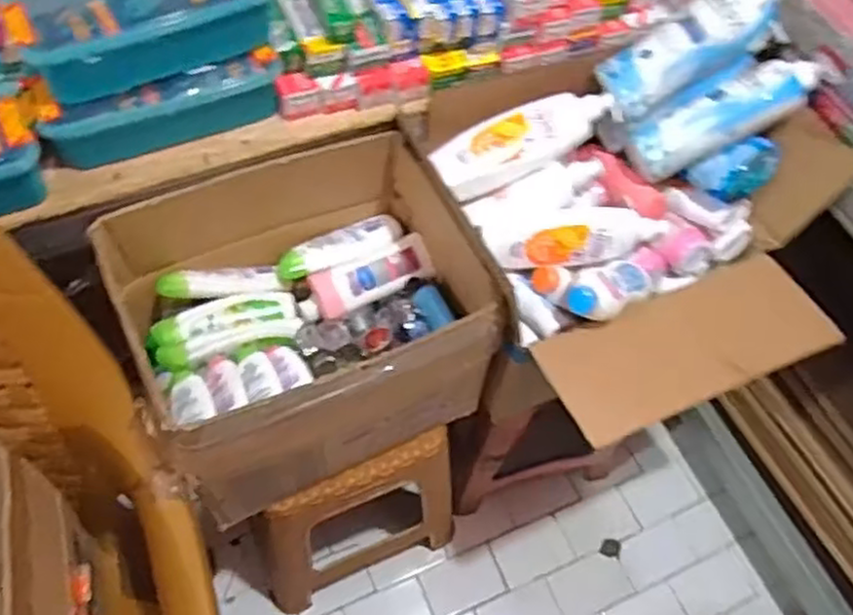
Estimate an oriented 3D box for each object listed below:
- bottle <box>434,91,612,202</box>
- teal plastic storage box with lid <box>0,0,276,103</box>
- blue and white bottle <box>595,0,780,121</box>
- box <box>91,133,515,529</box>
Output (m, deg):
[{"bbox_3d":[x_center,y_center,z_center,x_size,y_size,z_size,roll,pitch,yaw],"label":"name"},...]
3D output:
[{"bbox_3d":[0.118,-0.207,0.892,0.222,0.057,0.082,-26,64,-18],"label":"bottle"},{"bbox_3d":[-0.300,-0.315,0.770,0.258,0.086,0.123,-30,65,-19],"label":"teal plastic storage box with lid"},{"bbox_3d":[0.335,-0.325,0.888,0.242,0.079,0.074,-32,61,14],"label":"blue and white bottle"},{"bbox_3d":[-0.155,-0.006,0.892,0.373,0.254,0.349,-23,63,-16],"label":"box"}]

